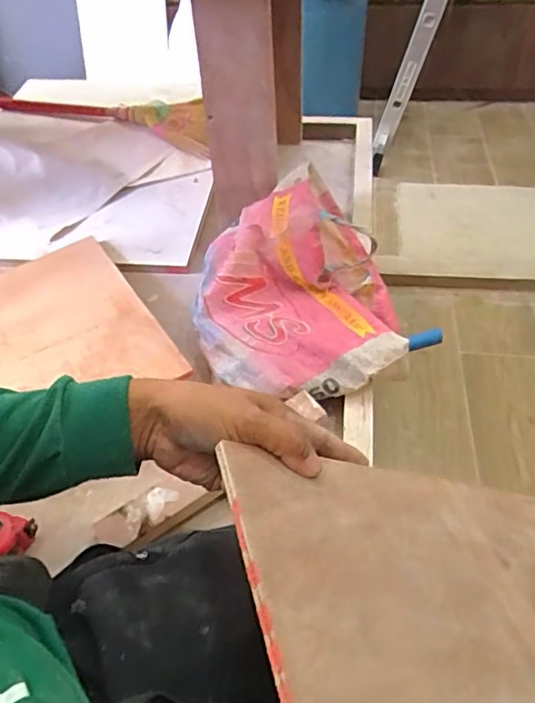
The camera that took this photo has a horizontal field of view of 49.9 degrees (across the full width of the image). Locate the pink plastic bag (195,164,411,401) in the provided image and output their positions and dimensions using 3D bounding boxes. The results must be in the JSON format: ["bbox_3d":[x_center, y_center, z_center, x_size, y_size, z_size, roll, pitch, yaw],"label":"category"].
[{"bbox_3d":[0.033,-0.102,0.787,0.265,0.148,0.305,-6,44,-4],"label":"pink plastic bag"}]

